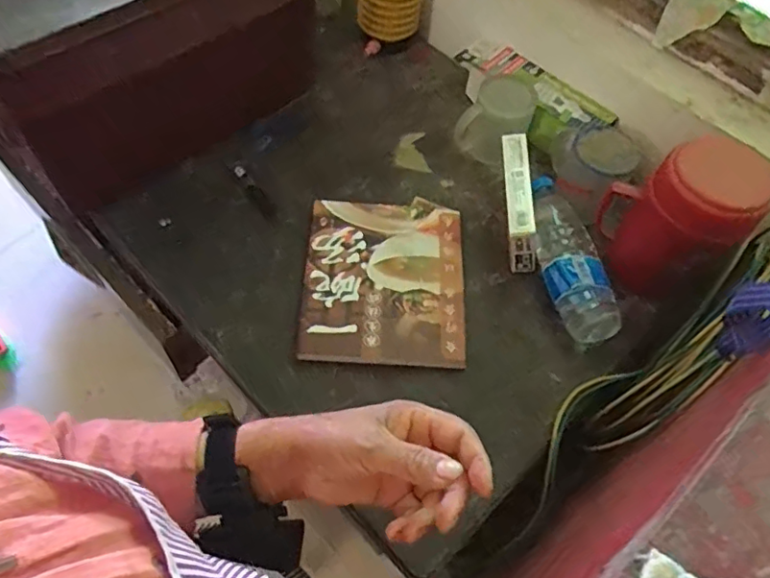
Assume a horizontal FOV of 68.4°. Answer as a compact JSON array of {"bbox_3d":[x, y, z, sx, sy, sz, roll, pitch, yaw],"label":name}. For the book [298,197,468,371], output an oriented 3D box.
[{"bbox_3d":[0.001,-0.015,0.671,0.187,0.018,0.216,3,62,-1],"label":"book"}]

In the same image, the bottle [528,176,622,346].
[{"bbox_3d":[0.217,-0.043,0.677,0.078,0.054,0.215,-6,63,-6],"label":"bottle"}]

